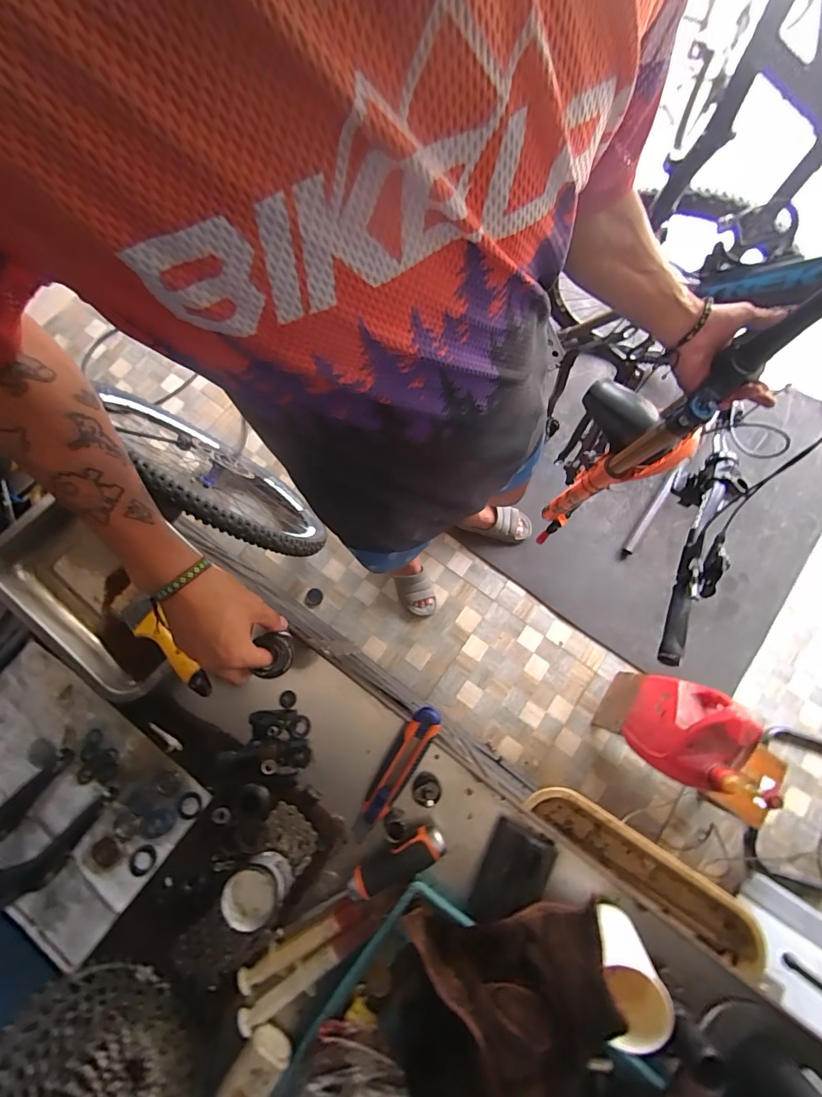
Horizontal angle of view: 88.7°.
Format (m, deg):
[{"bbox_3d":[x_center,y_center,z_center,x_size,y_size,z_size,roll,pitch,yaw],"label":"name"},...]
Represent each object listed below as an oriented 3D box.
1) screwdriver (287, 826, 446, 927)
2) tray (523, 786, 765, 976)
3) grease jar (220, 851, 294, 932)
[{"bbox_3d":[-0.044,0.371,0.466,0.182,0.031,0.040,-29,79,-7],"label":"screwdriver"},{"bbox_3d":[0.317,0.440,0.582,0.347,0.048,0.071,32,79,6],"label":"tray"},{"bbox_3d":[-0.162,0.361,0.445,0.055,0.047,0.056,0,77,-1],"label":"grease jar"}]

